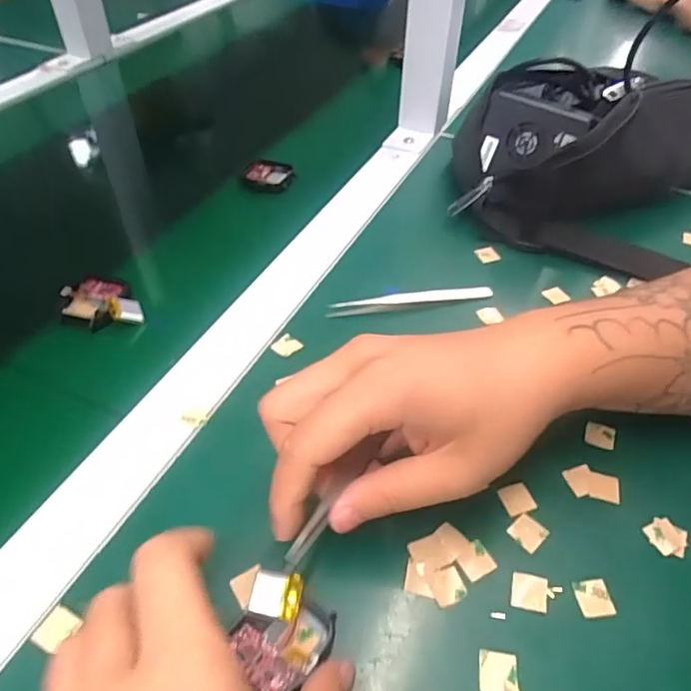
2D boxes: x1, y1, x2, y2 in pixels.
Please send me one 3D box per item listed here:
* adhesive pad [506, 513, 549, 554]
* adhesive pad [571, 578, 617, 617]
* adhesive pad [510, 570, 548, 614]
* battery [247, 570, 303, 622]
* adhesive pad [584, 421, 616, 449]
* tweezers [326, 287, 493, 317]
[{"bbox_3d":[0.089,0.091,0.274,0.015,0.004,0.015,-36,57,-26],"label":"adhesive pad"},{"bbox_3d":[0.113,0.114,0.253,0.015,0.004,0.016,-5,47,-6],"label":"adhesive pad"},{"bbox_3d":[0.084,0.110,0.252,0.015,0.004,0.017,12,48,11],"label":"adhesive pad"},{"bbox_3d":[-0.029,0.104,0.235,0.020,0.004,0.019,2,41,12],"label":"battery"},{"bbox_3d":[0.144,0.050,0.314,0.016,0.004,0.015,18,49,15],"label":"adhesive pad"},{"bbox_3d":[0.046,-0.031,0.381,0.115,0.011,0.012,-11,48,-11],"label":"tweezers"}]

